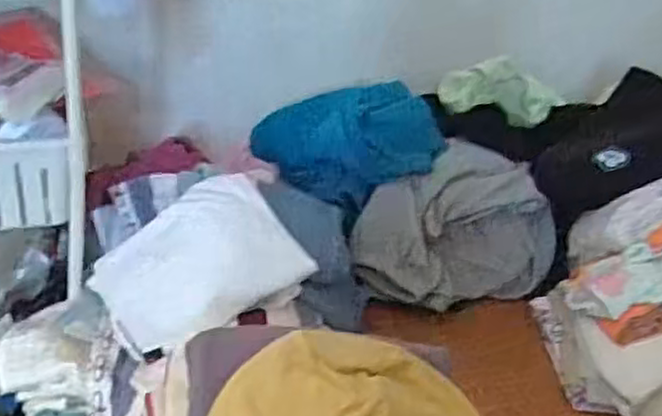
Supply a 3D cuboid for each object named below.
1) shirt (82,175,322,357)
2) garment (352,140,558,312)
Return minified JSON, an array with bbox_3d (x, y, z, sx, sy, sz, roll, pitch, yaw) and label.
[{"bbox_3d":[-0.162,0.067,0.870,0.227,0.040,0.195,-34,54,-15],"label":"shirt"},{"bbox_3d":[0.183,0.033,1.086,0.298,0.182,0.145,-11,31,-25],"label":"garment"}]

